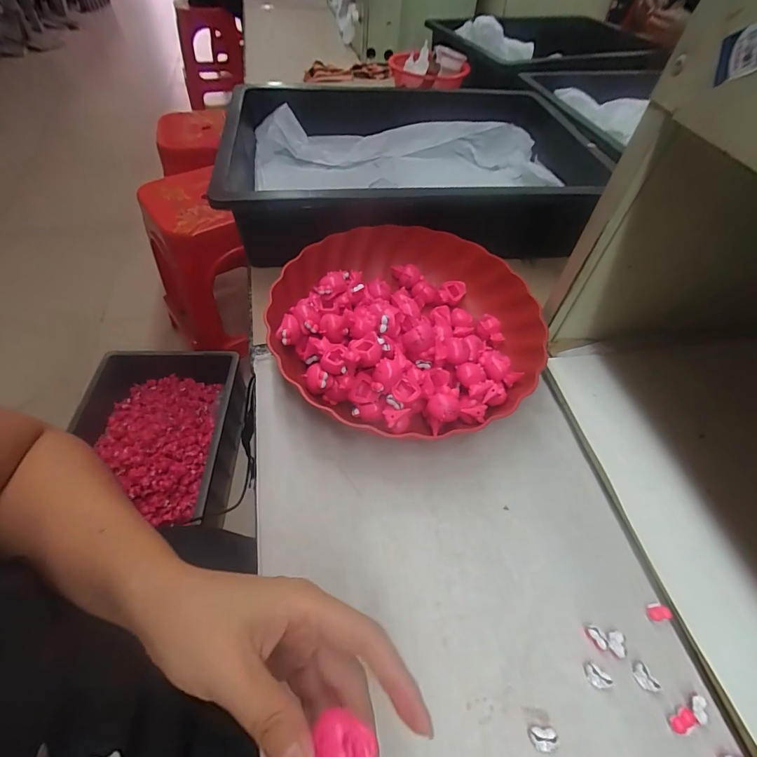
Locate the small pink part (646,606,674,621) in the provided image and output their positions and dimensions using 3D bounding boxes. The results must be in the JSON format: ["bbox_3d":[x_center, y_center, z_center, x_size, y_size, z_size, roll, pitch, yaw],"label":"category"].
[{"bbox_3d":[0.184,0.153,0.255,0.016,0.004,0.008,-4,52,-7],"label":"small pink part"}]

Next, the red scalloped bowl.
[{"bbox_3d":[0.026,-0.052,0.364,0.237,0.067,0.232,2,52,-2],"label":"red scalloped bowl"}]

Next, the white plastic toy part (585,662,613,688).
[{"bbox_3d":[0.131,0.179,0.233,0.015,0.006,0.009,38,59,23],"label":"white plastic toy part"}]

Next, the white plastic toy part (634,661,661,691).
[{"bbox_3d":[0.160,0.179,0.234,0.009,0.004,0.014,-19,56,-17],"label":"white plastic toy part"}]

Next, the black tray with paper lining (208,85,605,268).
[{"bbox_3d":[0.039,-0.283,0.530,0.461,0.095,0.330,-4,53,-7],"label":"black tray with paper lining"}]

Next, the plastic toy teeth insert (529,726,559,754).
[{"bbox_3d":[0.091,0.199,0.215,0.015,0.006,0.011,1,52,-3],"label":"plastic toy teeth insert"}]

